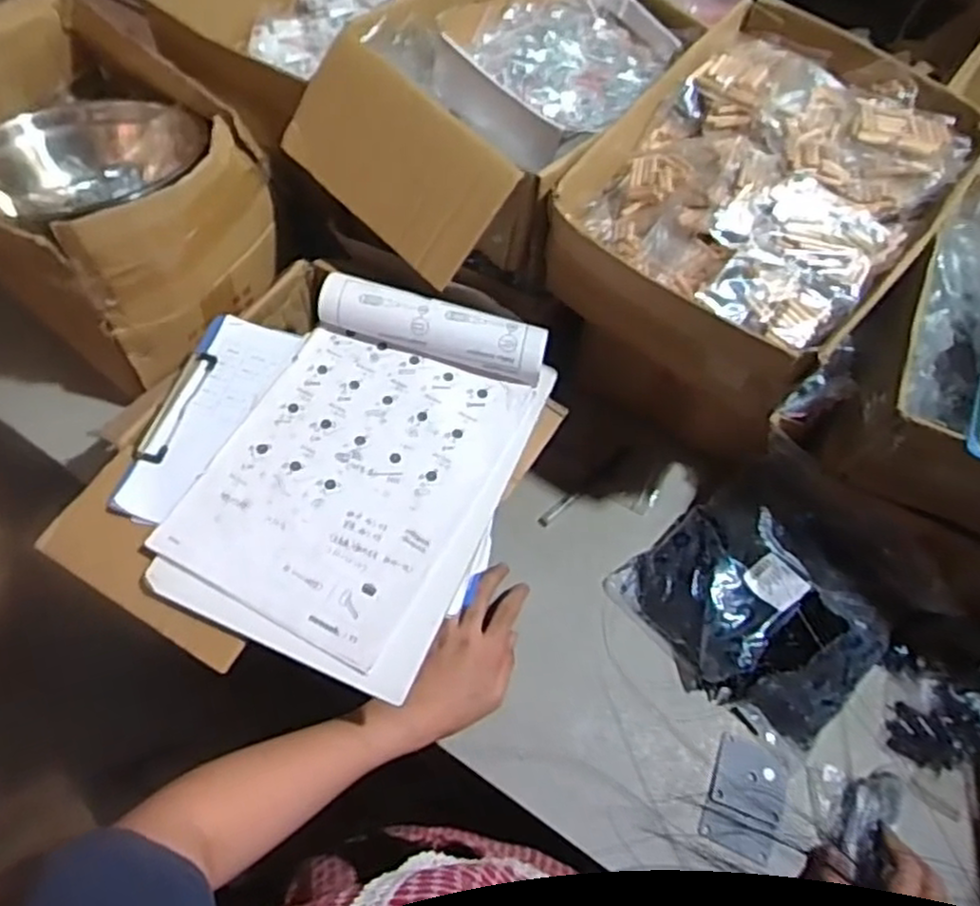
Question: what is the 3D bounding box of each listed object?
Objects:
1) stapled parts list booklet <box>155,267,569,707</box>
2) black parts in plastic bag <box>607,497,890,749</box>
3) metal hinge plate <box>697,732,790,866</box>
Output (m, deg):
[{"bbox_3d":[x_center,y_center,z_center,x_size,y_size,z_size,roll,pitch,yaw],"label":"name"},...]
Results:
[{"bbox_3d":[-0.105,0.005,0.605,0.233,0.042,0.330,22,64,8],"label":"stapled parts list booklet"},{"bbox_3d":[0.246,0.155,0.687,0.225,0.076,0.150,39,67,16],"label":"black parts in plastic bag"},{"bbox_3d":[0.230,0.309,0.643,0.063,0.005,0.091,22,64,8],"label":"metal hinge plate"}]

